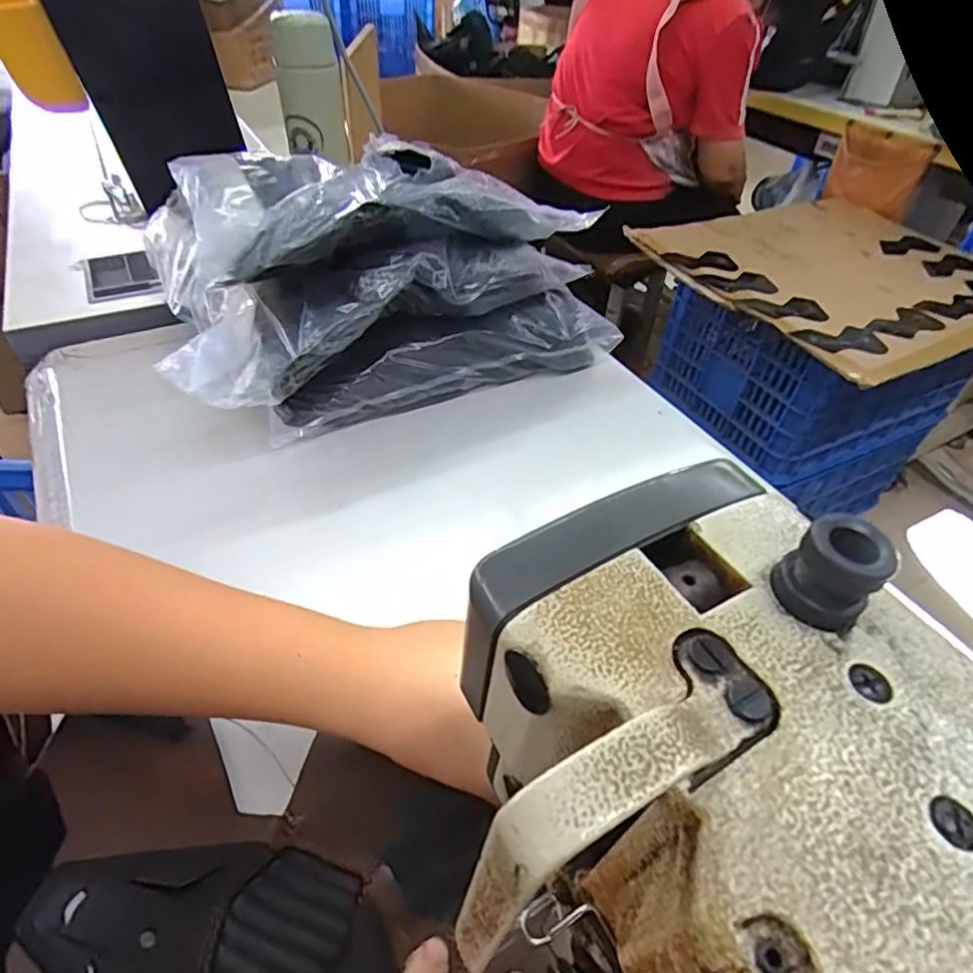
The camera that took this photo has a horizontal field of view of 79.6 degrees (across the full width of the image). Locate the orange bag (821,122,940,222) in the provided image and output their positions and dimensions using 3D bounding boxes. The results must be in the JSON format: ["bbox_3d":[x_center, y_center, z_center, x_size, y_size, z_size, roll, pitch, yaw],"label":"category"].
[{"bbox_3d":[0.901,-0.735,1.363,0.050,0.149,0.208,-33,56,-31],"label":"orange bag"}]

